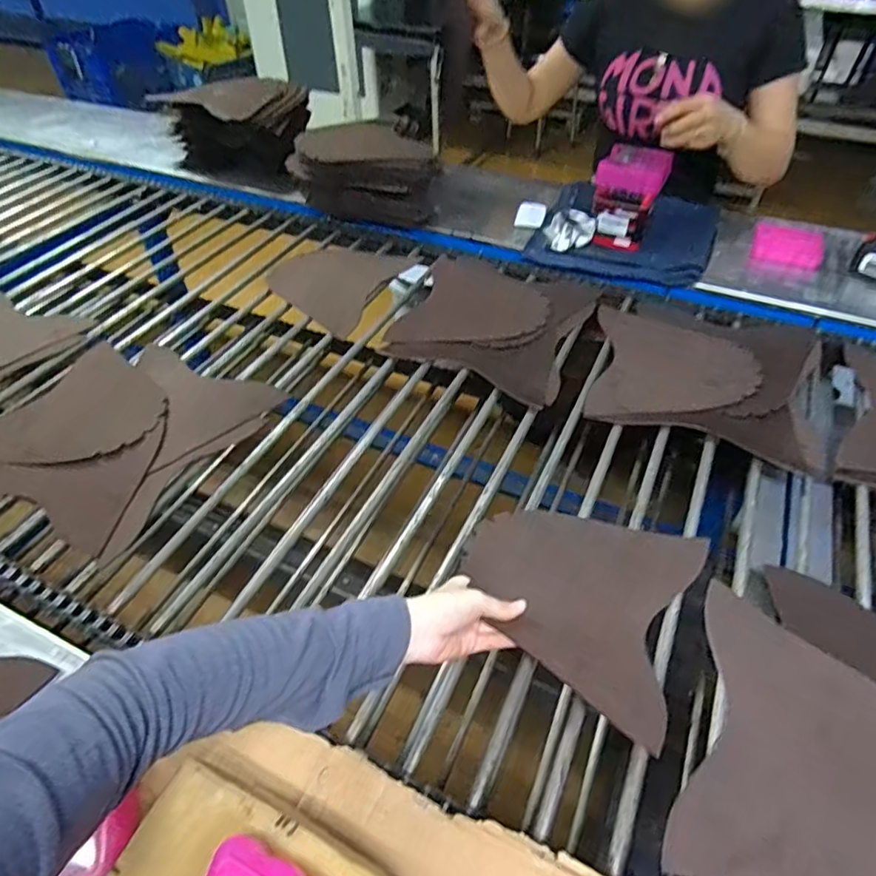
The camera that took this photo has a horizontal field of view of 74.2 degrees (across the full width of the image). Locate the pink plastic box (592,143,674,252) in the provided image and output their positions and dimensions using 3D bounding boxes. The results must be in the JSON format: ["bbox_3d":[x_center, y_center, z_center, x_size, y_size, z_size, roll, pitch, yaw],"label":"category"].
[{"bbox_3d":[0.331,-0.415,1.020,0.113,0.148,0.107,15,48,14],"label":"pink plastic box"}]

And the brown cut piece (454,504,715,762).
[{"bbox_3d":[0.137,0.148,0.580,0.212,0.044,0.228,21,52,20],"label":"brown cut piece"}]

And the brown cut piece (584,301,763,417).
[{"bbox_3d":[0.339,-0.103,0.836,0.218,0.017,0.252,11,49,12],"label":"brown cut piece"}]

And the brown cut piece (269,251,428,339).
[{"bbox_3d":[-0.192,-0.277,1.021,0.224,0.008,0.243,18,51,18],"label":"brown cut piece"}]

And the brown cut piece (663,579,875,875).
[{"bbox_3d":[0.324,0.271,0.480,0.214,0.011,0.238,19,51,18],"label":"brown cut piece"}]

